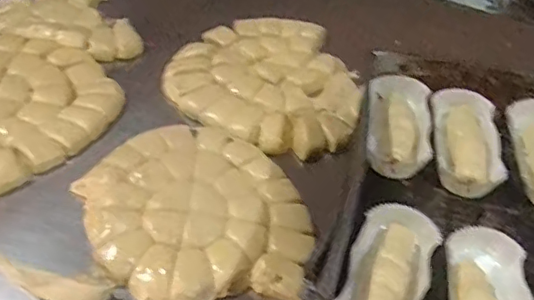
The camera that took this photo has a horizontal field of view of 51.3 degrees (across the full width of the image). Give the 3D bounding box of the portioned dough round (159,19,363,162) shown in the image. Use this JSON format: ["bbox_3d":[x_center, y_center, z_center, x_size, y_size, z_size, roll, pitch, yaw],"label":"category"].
[{"bbox_3d":[0.008,-0.120,0.867,0.285,0.021,0.296,2,46,-2],"label":"portioned dough round"}]

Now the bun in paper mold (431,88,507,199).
[{"bbox_3d":[0.214,-0.008,0.601,0.069,0.033,0.138,10,46,5],"label":"bun in paper mold"}]

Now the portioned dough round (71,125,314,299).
[{"bbox_3d":[-0.087,0.069,0.669,0.251,0.027,0.256,2,46,-2],"label":"portioned dough round"}]

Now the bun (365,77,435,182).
[{"bbox_3d":[0.144,-0.027,0.608,0.069,0.028,0.136,9,46,4],"label":"bun"}]

